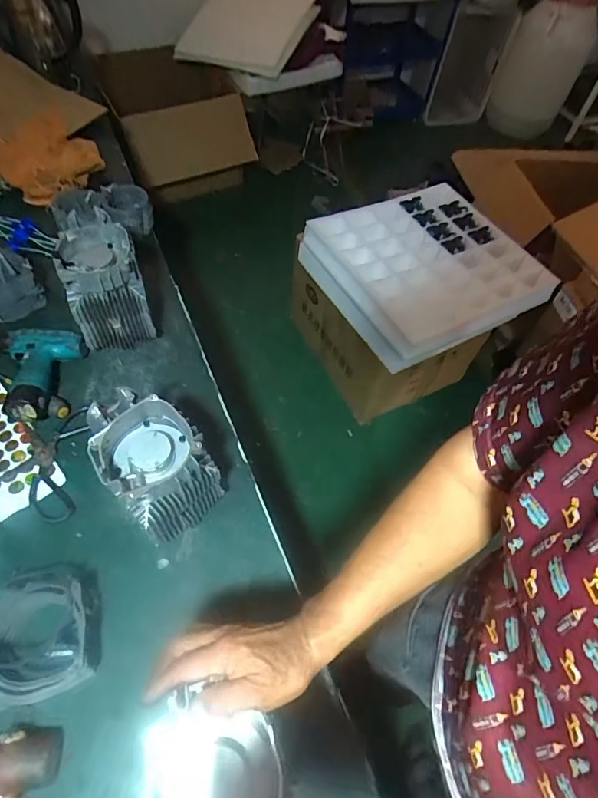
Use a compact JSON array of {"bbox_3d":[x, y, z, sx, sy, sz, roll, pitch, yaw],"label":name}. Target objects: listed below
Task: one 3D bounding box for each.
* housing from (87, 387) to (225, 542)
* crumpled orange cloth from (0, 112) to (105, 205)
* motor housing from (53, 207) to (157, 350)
[{"bbox_3d":[-0.199,0.102,0.625,0.119,0.205,0.134,-38,67,-25],"label":"housing"},{"bbox_3d":[-0.613,-0.591,1.068,0.243,0.054,0.219,39,62,19],"label":"crumpled orange cloth"},{"bbox_3d":[-0.339,-0.199,0.783,0.121,0.178,0.130,-15,59,-14],"label":"motor housing"}]

